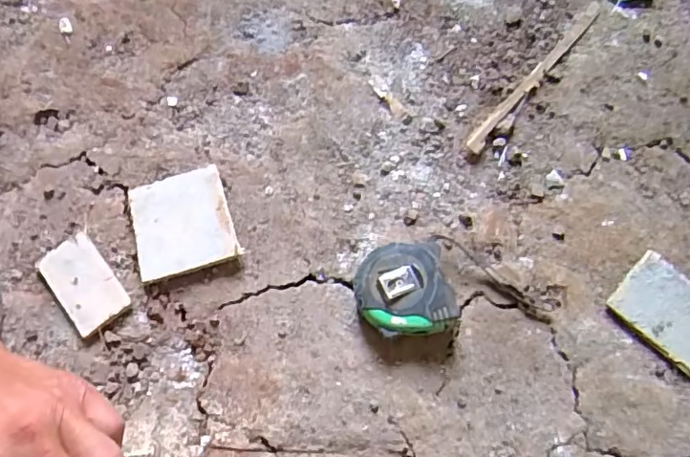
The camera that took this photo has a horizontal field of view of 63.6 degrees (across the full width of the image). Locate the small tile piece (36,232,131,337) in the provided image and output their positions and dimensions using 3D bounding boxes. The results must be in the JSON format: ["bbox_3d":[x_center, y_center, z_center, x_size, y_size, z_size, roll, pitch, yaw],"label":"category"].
[{"bbox_3d":[-0.202,0.043,0.430,0.043,0.009,0.073,-39,77,-12],"label":"small tile piece"}]

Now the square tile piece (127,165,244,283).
[{"bbox_3d":[-0.130,-0.003,0.446,0.076,0.016,0.079,-17,74,-6],"label":"square tile piece"}]

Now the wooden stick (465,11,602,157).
[{"bbox_3d":[0.171,-0.136,0.504,0.013,0.006,0.183,40,76,11],"label":"wooden stick"}]

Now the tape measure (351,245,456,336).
[{"bbox_3d":[0.044,0.048,0.422,0.068,0.032,0.066,-8,73,-3],"label":"tape measure"}]

